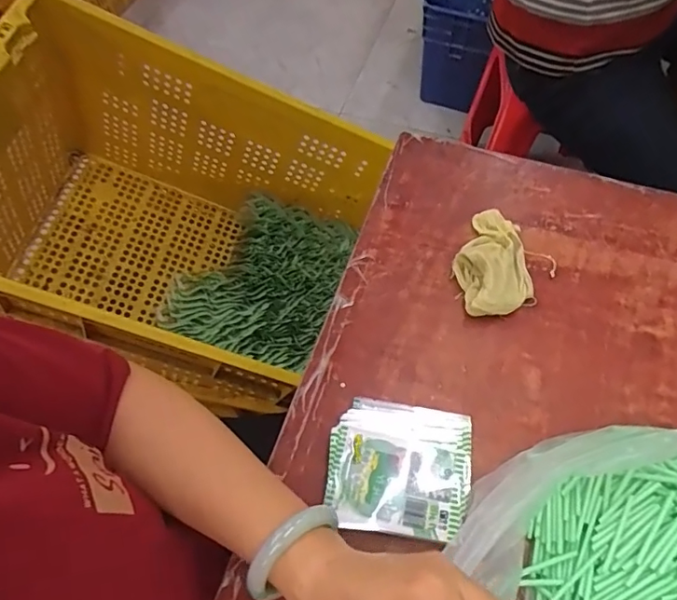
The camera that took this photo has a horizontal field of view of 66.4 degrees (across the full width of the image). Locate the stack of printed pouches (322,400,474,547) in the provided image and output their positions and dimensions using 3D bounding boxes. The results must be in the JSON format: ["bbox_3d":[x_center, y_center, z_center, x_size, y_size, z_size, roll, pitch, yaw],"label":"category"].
[{"bbox_3d":[0.049,0.130,0.410,0.108,0.026,0.102,5,63,6],"label":"stack of printed pouches"}]

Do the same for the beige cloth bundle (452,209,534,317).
[{"bbox_3d":[0.145,-0.040,0.492,0.068,0.026,0.113,-4,62,1],"label":"beige cloth bundle"}]

